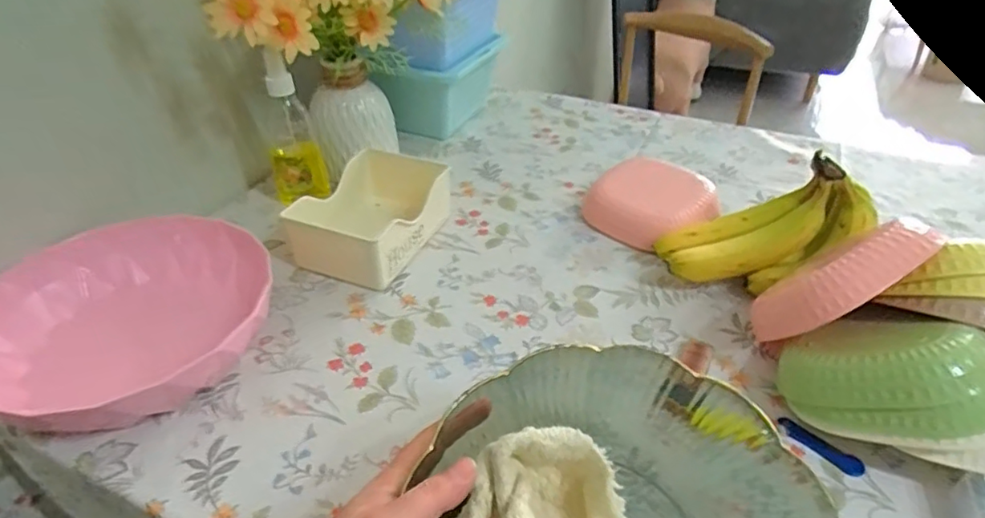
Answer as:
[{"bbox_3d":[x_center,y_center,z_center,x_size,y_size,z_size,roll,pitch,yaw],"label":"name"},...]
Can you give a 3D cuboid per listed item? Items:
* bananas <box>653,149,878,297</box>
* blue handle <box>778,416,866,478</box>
[{"bbox_3d":[0.257,-0.028,0.556,0.190,0.086,0.076,-20,35,12],"label":"bananas"},{"bbox_3d":[0.244,0.138,0.435,0.061,0.006,0.014,31,48,34],"label":"blue handle"}]

